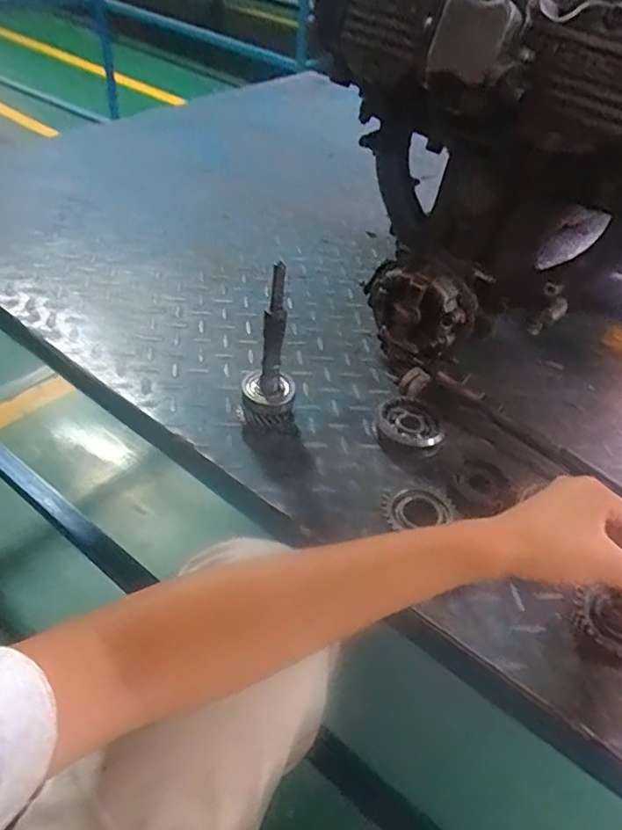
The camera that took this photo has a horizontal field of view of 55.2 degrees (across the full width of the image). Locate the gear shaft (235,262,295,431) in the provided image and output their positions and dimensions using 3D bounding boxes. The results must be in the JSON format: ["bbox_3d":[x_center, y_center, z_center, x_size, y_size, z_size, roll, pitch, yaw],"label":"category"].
[{"bbox_3d":[-0.041,-0.054,0.558,0.053,0.177,0.044,0,43,-6],"label":"gear shaft"}]

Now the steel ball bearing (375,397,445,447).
[{"bbox_3d":[0.102,0.009,0.620,0.064,0.016,0.067,3,44,-4],"label":"steel ball bearing"}]

